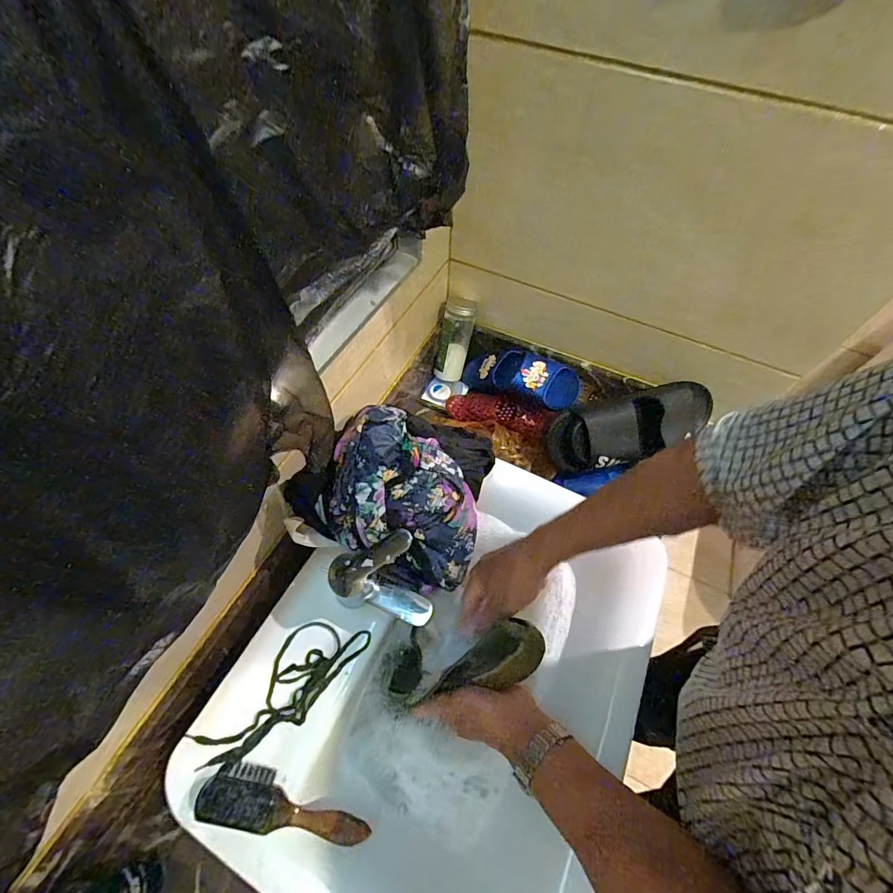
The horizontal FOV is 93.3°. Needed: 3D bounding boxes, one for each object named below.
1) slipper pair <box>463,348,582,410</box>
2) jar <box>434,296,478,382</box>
[{"bbox_3d":[0.121,-0.133,0.775,0.245,0.074,0.084,18,54,41],"label":"slipper pair"},{"bbox_3d":[0.017,-0.205,0.824,0.056,0.155,0.058,8,33,-6],"label":"jar"}]

